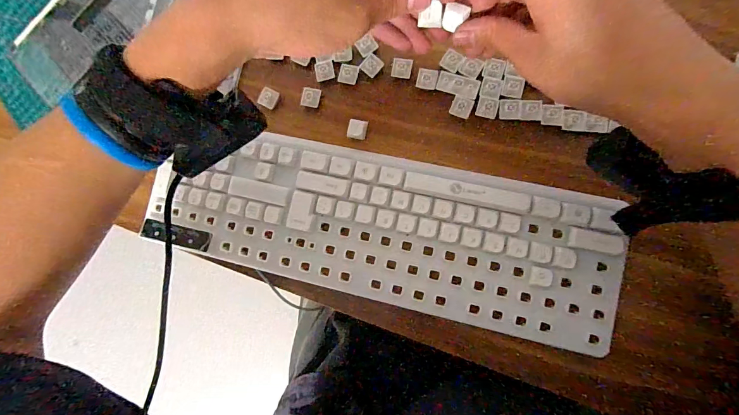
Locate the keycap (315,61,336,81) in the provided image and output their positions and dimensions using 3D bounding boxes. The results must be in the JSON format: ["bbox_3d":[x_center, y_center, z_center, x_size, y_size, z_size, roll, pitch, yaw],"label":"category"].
[{"bbox_3d":[-0.043,-0.130,0.335,0.018,0.004,0.017,-9,86,8],"label":"keycap"}]

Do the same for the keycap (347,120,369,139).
[{"bbox_3d":[-0.011,-0.072,0.330,0.017,0.011,0.017,13,89,9],"label":"keycap"}]

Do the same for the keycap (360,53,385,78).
[{"bbox_3d":[0.002,-0.132,0.327,0.016,0.004,0.017,39,93,8],"label":"keycap"}]

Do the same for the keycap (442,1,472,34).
[{"bbox_3d":[0.059,-0.130,0.242,0.016,0.008,0.015,15,88,8],"label":"keycap"}]

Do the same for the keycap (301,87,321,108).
[{"bbox_3d":[-0.055,-0.105,0.338,0.018,0.009,0.018,0,91,6],"label":"keycap"}]

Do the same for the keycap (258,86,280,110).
[{"bbox_3d":[-0.098,-0.106,0.343,0.018,0.005,0.019,26,91,9],"label":"keycap"}]

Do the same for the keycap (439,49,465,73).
[{"bbox_3d":[0.074,-0.132,0.320,0.018,0.008,0.017,36,93,8],"label":"keycap"}]

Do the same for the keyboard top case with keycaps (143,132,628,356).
[{"bbox_3d":[0.003,0.014,0.319,0.403,0.021,0.128,14,88,8],"label":"keyboard top case with keycaps"}]

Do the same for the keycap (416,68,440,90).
[{"bbox_3d":[0.052,-0.117,0.319,0.018,0.005,0.016,13,90,9],"label":"keycap"}]

